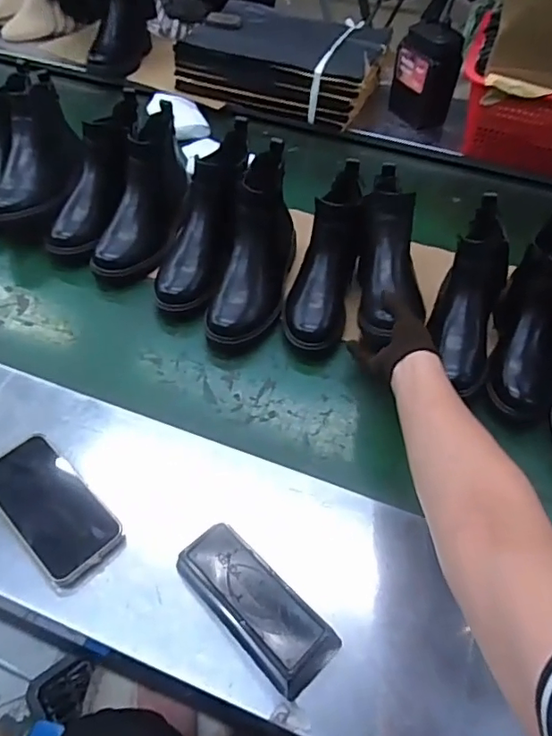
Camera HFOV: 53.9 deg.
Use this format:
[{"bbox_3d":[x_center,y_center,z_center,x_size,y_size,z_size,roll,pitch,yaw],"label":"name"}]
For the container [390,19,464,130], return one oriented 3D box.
[{"bbox_3d":[0.278,-0.555,1.022,0.067,0.160,0.102,-16,52,-19],"label":"container"}]

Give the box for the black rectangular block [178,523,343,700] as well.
[{"bbox_3d":[-0.021,0.219,0.495,0.154,0.046,0.061,37,55,25],"label":"black rectangular block"}]

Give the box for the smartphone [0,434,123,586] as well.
[{"bbox_3d":[-0.234,0.139,0.556,0.077,0.010,0.161,-40,62,-21],"label":"smartphone"}]

